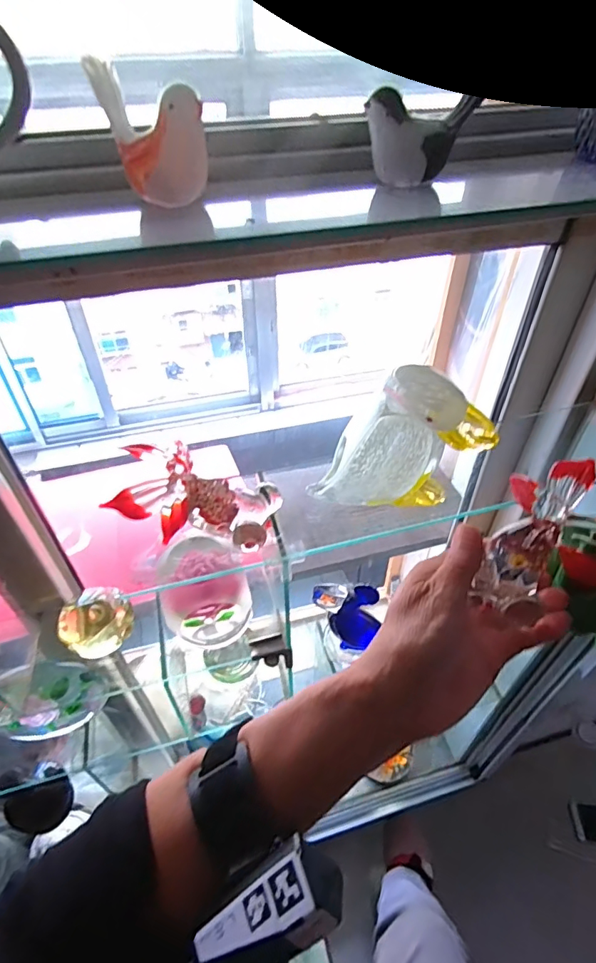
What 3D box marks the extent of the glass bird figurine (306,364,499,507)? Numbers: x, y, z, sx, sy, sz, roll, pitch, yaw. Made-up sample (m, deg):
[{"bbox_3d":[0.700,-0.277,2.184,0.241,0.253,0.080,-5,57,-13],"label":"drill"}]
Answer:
[{"bbox_3d":[0.074,-0.030,0.339,0.107,0.119,0.047,19,48,18],"label":"glass bird figurine"}]

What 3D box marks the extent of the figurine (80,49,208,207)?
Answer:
[{"bbox_3d":[-0.065,-0.157,0.221,0.030,0.050,0.043,-32,53,-28],"label":"figurine"}]

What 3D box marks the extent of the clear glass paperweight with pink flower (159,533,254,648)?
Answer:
[{"bbox_3d":[-0.084,0.101,0.427,0.077,0.080,0.065,-21,48,-20],"label":"clear glass paperweight with pink flower"}]

